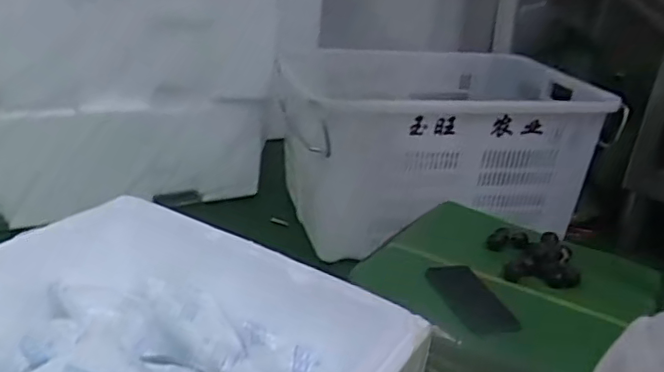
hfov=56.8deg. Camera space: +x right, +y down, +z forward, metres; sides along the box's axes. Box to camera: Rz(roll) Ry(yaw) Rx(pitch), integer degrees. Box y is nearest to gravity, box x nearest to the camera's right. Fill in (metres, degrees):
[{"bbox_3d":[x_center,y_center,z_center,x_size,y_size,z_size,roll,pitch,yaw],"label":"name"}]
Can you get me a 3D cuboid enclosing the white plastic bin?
[{"bbox_3d":[0.228,-0.091,1.364,0.651,0.344,0.412,-2,26,-17],"label":"white plastic bin"}]

